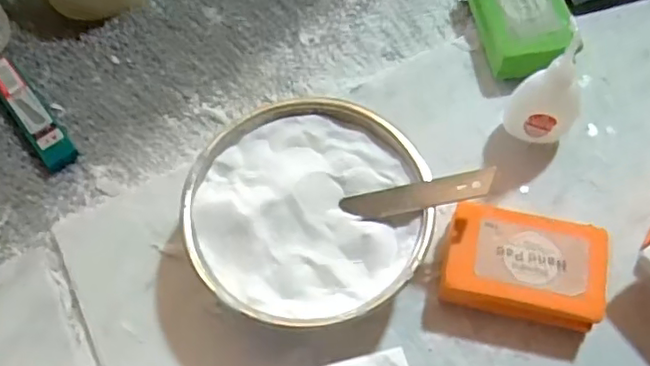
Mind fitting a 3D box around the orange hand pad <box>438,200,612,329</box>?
[{"bbox_3d":[0.122,0.052,0.387,0.094,0.032,0.066,13,63,9],"label":"orange hand pad"}]

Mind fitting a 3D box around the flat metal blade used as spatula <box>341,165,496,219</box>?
[{"bbox_3d":[0.056,0.007,0.376,0.091,0.004,0.019,-13,56,11],"label":"flat metal blade used as spatula"}]

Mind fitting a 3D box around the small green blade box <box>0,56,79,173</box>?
[{"bbox_3d":[-0.228,-0.055,0.477,0.023,0.015,0.115,-36,66,-16],"label":"small green blade box"}]

